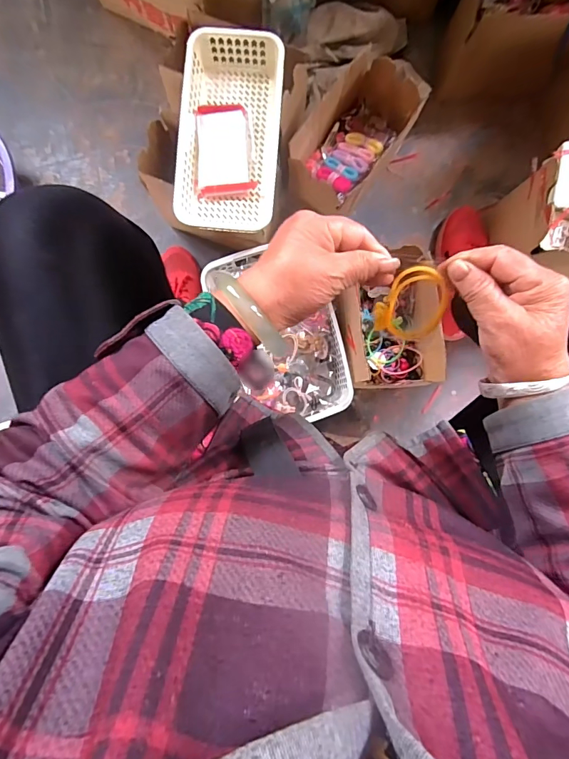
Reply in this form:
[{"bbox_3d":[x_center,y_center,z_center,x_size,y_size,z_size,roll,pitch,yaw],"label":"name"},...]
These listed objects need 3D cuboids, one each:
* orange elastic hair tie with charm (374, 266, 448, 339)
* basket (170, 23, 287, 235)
[{"bbox_3d":[0.107,-0.060,0.346,0.051,0.076,0.007,27,56,-4],"label":"orange elastic hair tie with charm"},{"bbox_3d":[-0.073,-0.338,0.576,0.131,0.053,0.257,4,88,-1],"label":"basket"}]

